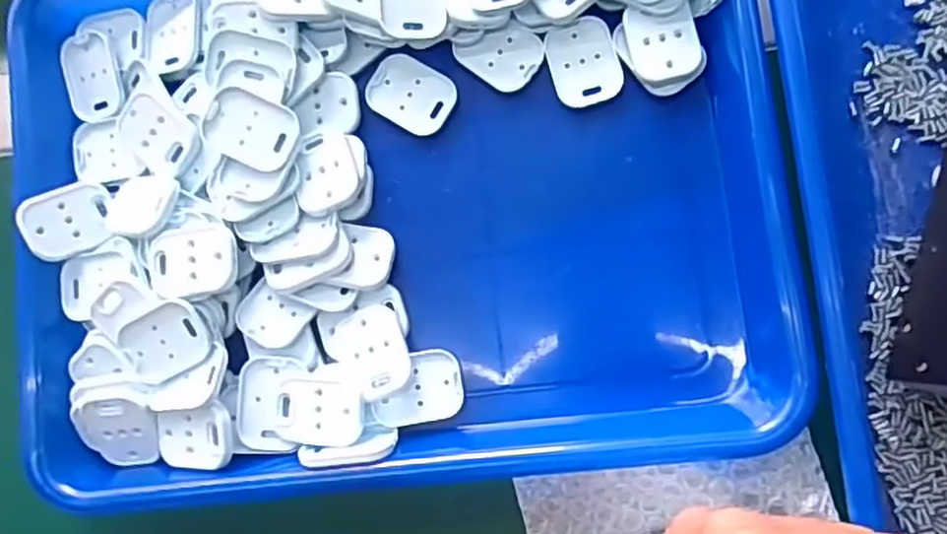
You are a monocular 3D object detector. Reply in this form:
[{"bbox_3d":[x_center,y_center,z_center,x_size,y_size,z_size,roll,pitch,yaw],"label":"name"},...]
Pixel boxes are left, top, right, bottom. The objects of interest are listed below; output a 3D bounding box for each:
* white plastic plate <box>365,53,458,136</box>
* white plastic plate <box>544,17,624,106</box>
[{"bbox_3d":[-0.029,-0.080,0.332,0.040,0.004,0.030,34,88,9],"label":"white plastic plate"},{"bbox_3d":[0.049,-0.091,0.324,0.030,0.005,0.038,-17,82,4],"label":"white plastic plate"}]

